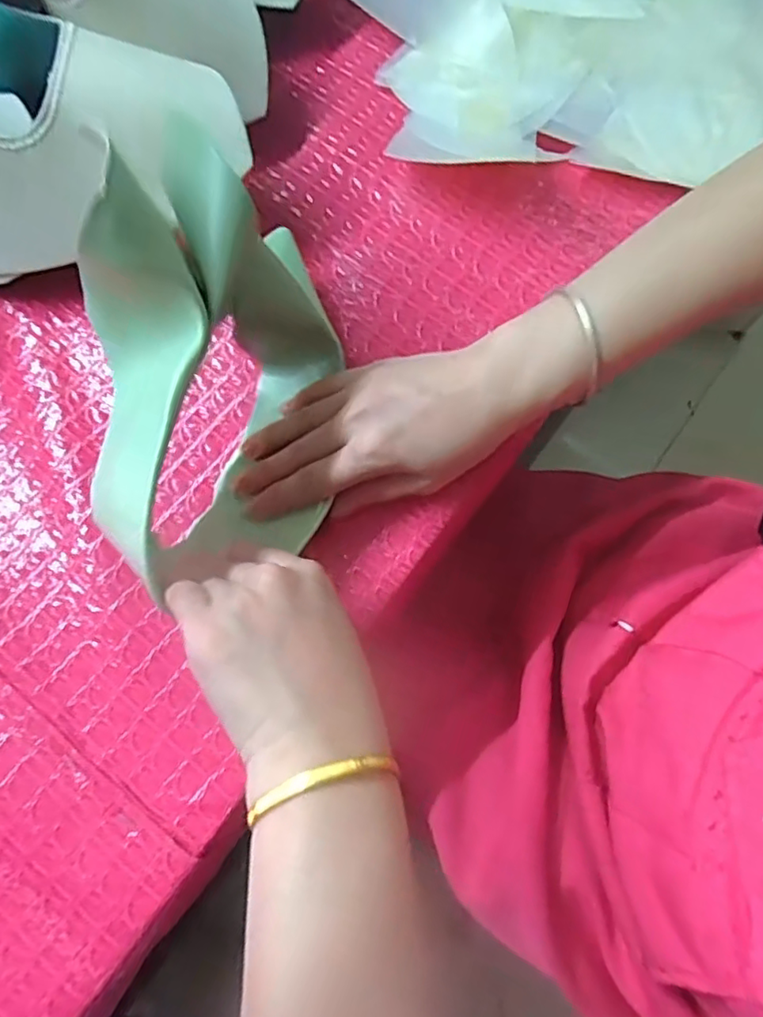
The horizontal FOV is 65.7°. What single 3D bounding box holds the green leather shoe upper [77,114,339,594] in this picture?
[{"bbox_3d":[-0.079,-0.065,0.267,0.097,0.133,0.181,3,76,3],"label":"green leather shoe upper"}]

